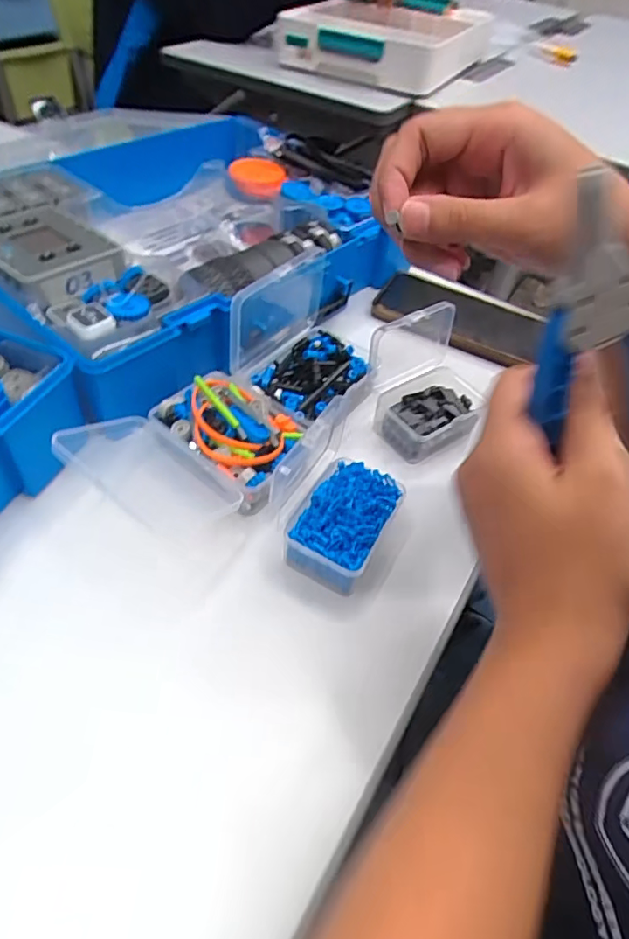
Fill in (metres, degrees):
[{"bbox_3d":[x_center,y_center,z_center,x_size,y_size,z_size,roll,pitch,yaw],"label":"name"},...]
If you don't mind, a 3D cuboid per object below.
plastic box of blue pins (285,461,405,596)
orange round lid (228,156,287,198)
[{"bbox_3d":[0.016,0.033,0.322,0.048,0.034,0.075,25,51,14],"label":"plastic box of blue pins"},{"bbox_3d":[-0.056,-0.284,0.522,0.054,0.017,0.054,4,49,-4],"label":"orange round lid"}]

